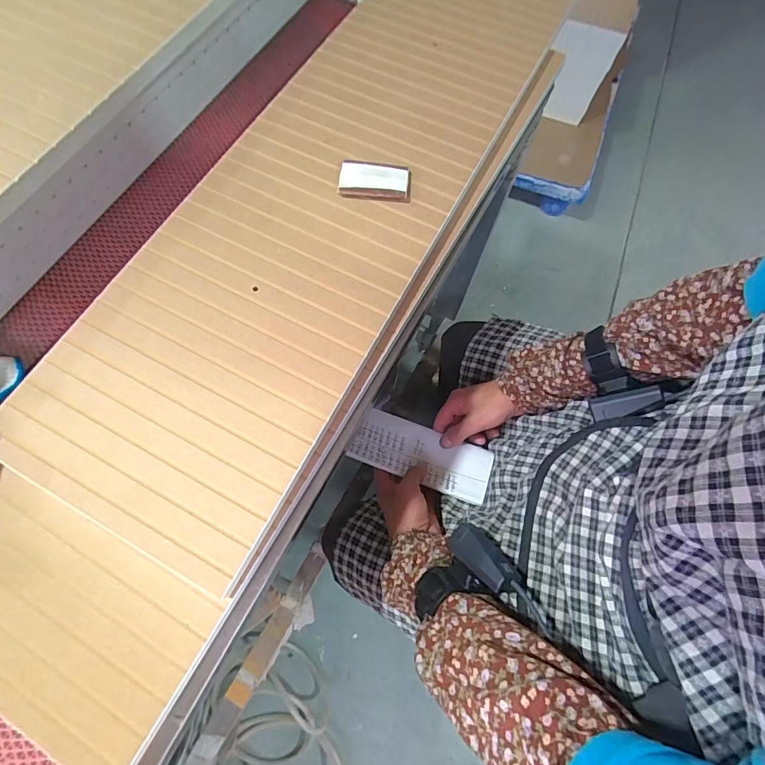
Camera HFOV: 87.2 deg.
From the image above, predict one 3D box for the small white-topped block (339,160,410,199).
[{"bbox_3d":[-0.008,-0.191,0.377,0.064,0.011,0.039,6,71,2],"label":"small white-topped block"}]

